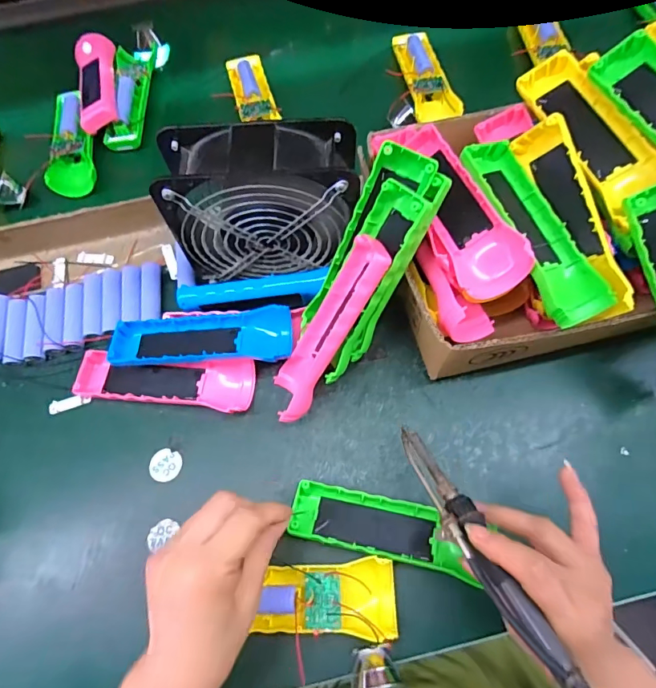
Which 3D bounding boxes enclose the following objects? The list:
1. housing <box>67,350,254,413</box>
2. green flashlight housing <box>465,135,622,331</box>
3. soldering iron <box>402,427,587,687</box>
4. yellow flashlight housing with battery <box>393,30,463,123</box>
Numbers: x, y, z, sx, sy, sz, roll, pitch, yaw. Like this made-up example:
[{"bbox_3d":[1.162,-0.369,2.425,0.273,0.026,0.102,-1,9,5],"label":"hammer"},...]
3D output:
[{"bbox_3d":[-0.145,0.032,0.399,0.156,0.021,0.046,5,68,6],"label":"housing"},{"bbox_3d":[0.154,-0.087,0.336,0.051,0.034,0.153,-20,68,-5],"label":"green flashlight housing"},{"bbox_3d":[0.092,0.126,0.270,0.026,0.016,0.184,-25,49,-6],"label":"soldering iron"},{"bbox_3d":[0.117,-0.318,0.525,0.055,0.021,0.147,-7,67,1],"label":"yellow flashlight housing with battery"}]

